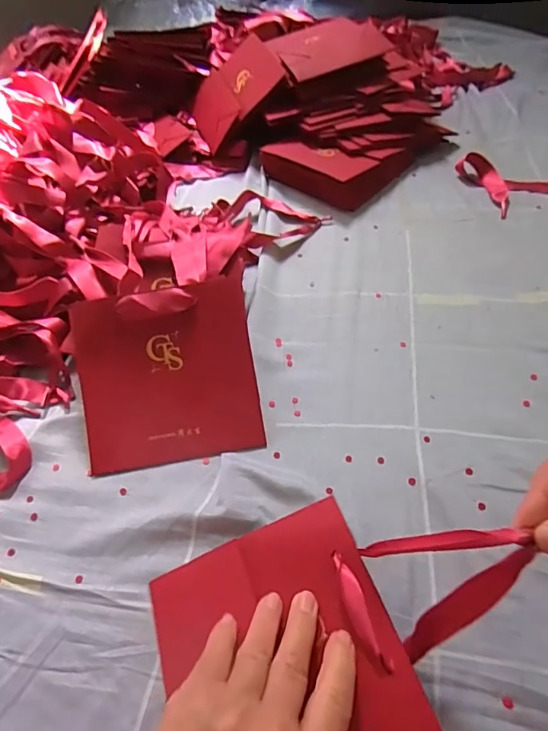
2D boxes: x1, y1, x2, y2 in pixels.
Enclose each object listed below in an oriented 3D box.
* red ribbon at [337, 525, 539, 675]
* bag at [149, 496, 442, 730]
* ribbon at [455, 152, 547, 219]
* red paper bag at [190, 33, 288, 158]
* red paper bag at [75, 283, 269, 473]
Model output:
[{"bbox_3d":[0.078,0.108,0.247,0.079,0.072,0.058,-20,51,-10],"label":"red ribbon"},{"bbox_3d":[0.002,0.165,0.273,0.136,0.023,0.136,-25,54,-1],"label":"bag"},{"bbox_3d":[0.315,-0.225,0.558,0.154,0.023,0.102,-11,50,-3],"label":"ribbon"},{"bbox_3d":[-0.060,-0.394,0.677,0.145,0.017,0.160,-41,50,21],"label":"red paper bag"},{"bbox_3d":[-0.085,0.007,0.379,0.137,0.013,0.135,-9,86,-4],"label":"red paper bag"}]

